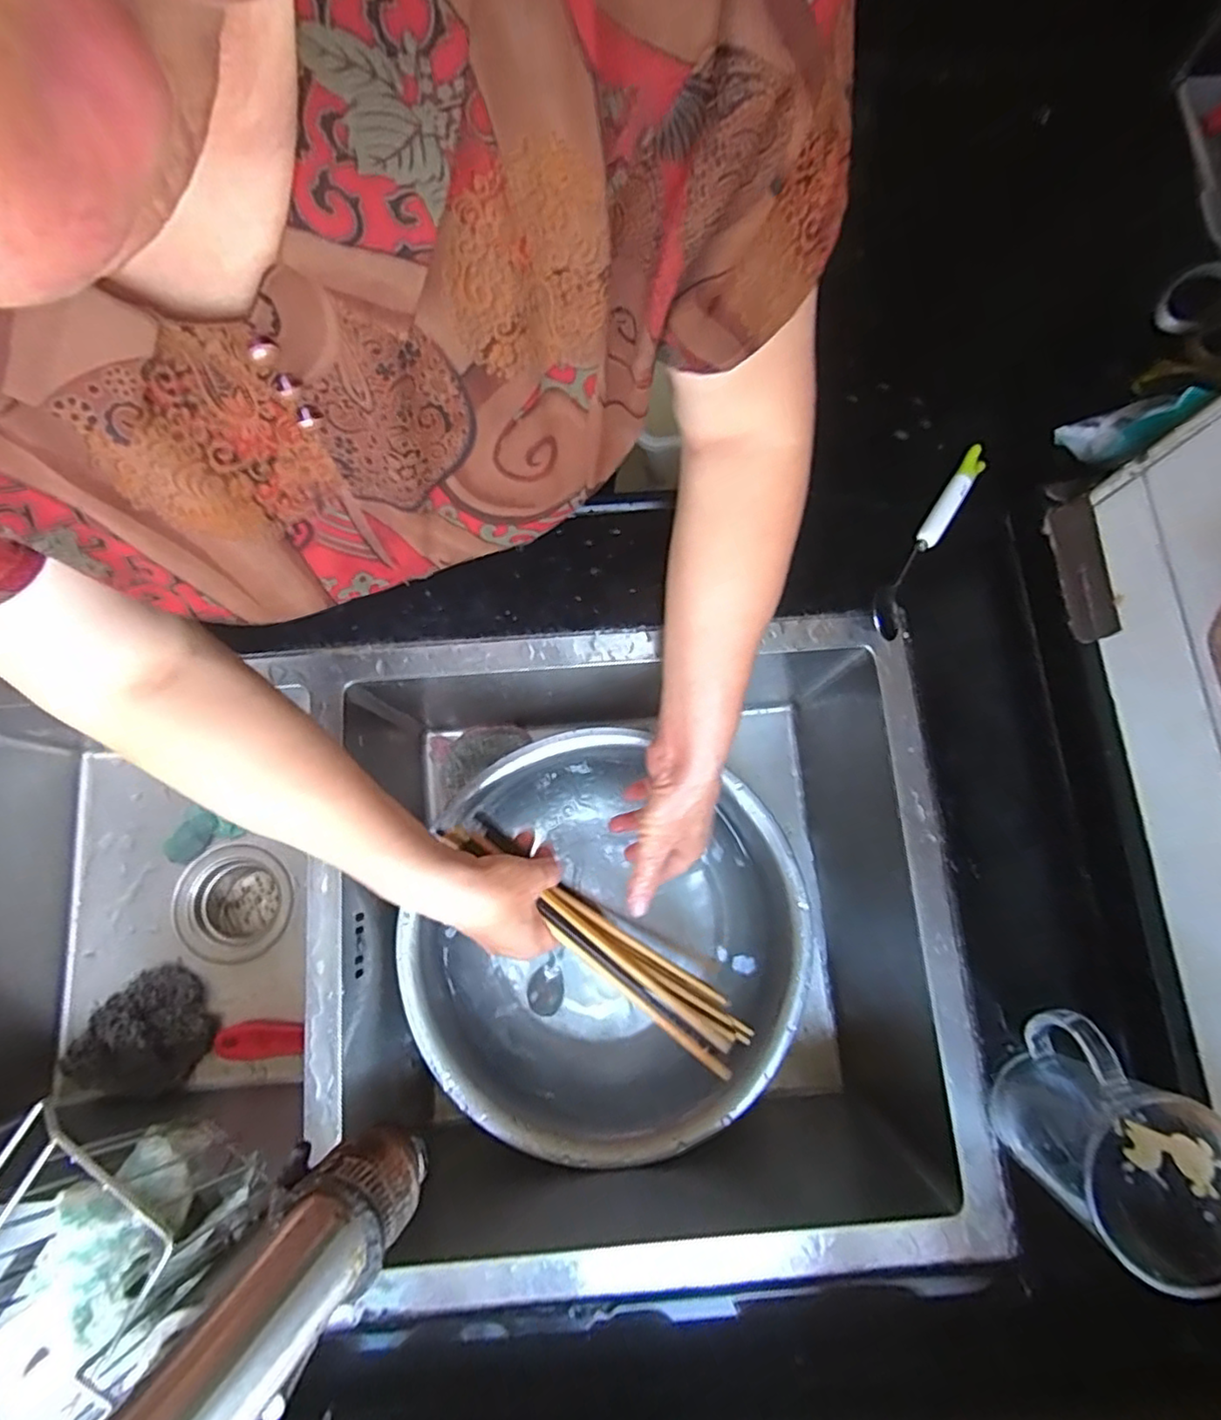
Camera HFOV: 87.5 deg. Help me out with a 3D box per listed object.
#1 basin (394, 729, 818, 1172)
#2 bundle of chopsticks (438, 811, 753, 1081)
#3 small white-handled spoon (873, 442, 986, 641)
[{"bbox_3d":[0.003,0.200,0.570,0.310,0.088,0.315,0,78,0],"label":"basin"},{"bbox_3d":[-0.008,0.170,0.479,0.270,0.032,0.044,39,81,-1],"label":"bundle of chopsticks"},{"bbox_3d":[0.240,-0.129,0.480,0.025,0.014,0.171,30,80,6],"label":"small white-handled spoon"}]

